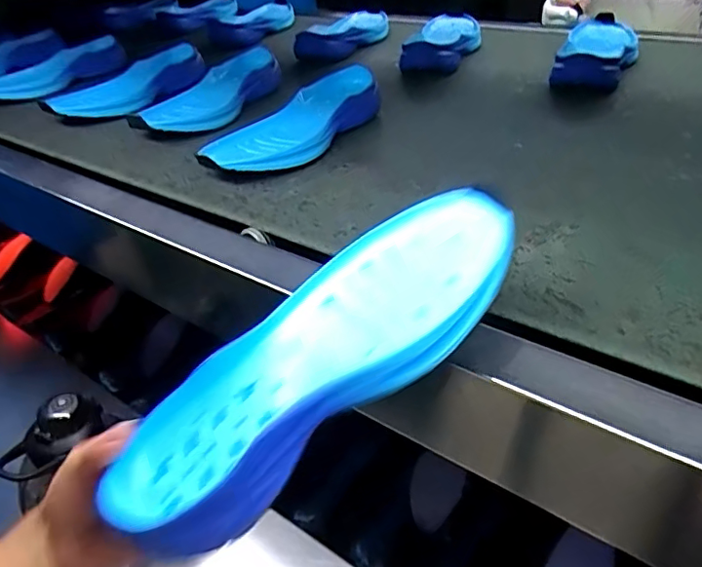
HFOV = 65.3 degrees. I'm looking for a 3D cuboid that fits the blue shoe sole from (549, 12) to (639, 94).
[{"bbox_3d":[0.350,-0.331,0.768,0.102,0.046,0.256,13,40,22],"label":"blue shoe sole"}]

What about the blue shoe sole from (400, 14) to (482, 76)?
[{"bbox_3d":[0.152,-0.391,0.869,0.096,0.042,0.262,7,38,16],"label":"blue shoe sole"}]

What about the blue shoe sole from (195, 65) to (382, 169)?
[{"bbox_3d":[-0.065,-0.180,0.611,0.095,0.051,0.243,16,42,26],"label":"blue shoe sole"}]

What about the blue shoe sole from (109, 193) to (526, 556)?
[{"bbox_3d":[-0.018,0.037,0.302,0.246,0.032,0.093,-39,45,-8],"label":"blue shoe sole"}]

